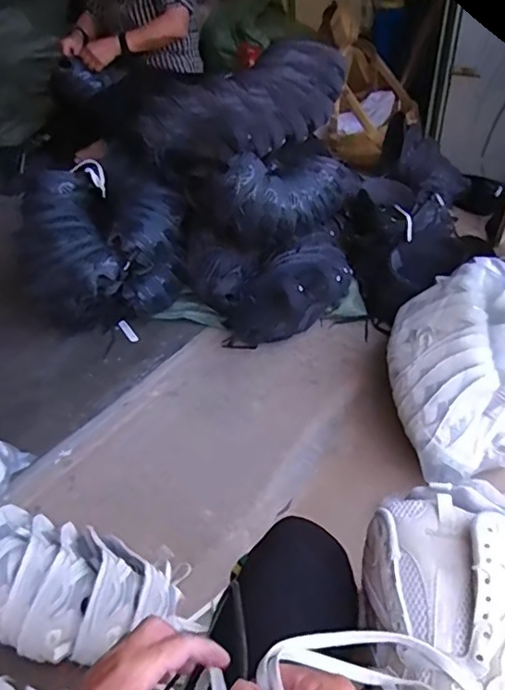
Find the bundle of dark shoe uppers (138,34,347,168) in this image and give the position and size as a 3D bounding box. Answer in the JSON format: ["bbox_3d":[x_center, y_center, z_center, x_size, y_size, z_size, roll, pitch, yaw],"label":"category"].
[{"bbox_3d":[-0.009,-0.475,1.104,0.431,0.154,0.143,-22,43,-3],"label":"bundle of dark shoe uppers"}]

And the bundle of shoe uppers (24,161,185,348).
[{"bbox_3d":[-0.340,-0.204,1.186,0.273,0.244,0.301,-26,46,-26],"label":"bundle of shoe uppers"}]

